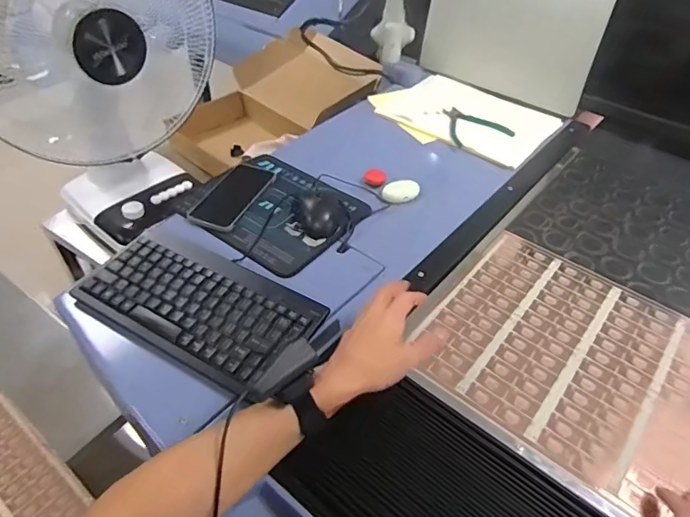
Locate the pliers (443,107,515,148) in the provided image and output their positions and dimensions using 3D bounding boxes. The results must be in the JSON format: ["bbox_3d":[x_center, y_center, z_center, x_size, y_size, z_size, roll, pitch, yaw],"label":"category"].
[{"bbox_3d":[0.250,-0.266,0.976,0.130,0.007,0.127,-14,47,-17],"label":"pliers"}]

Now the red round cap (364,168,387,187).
[{"bbox_3d":[0.054,-0.146,0.884,0.039,0.015,0.039,2,44,-2],"label":"red round cap"}]

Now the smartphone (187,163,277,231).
[{"bbox_3d":[-0.178,-0.103,0.787,0.076,0.008,0.165,17,46,14],"label":"smartphone"}]

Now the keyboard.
[{"bbox_3d":[-0.177,0.055,0.616,0.282,0.030,0.153,23,47,19],"label":"keyboard"}]

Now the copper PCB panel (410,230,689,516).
[{"bbox_3d":[0.350,0.155,0.558,0.501,0.008,0.294,30,51,26],"label":"copper PCB panel"}]

